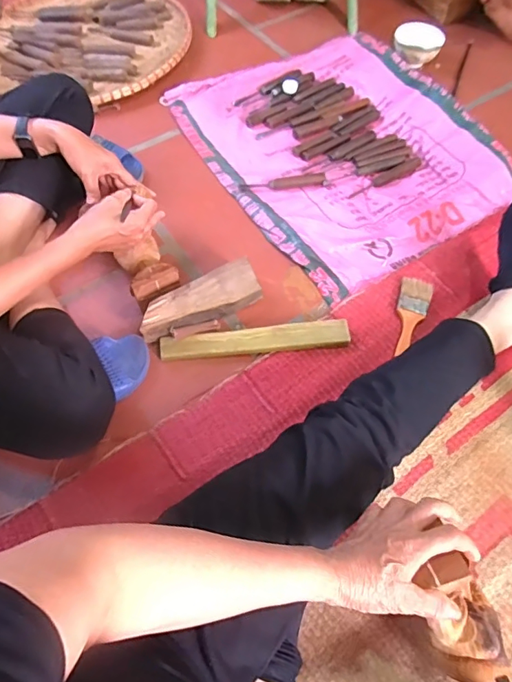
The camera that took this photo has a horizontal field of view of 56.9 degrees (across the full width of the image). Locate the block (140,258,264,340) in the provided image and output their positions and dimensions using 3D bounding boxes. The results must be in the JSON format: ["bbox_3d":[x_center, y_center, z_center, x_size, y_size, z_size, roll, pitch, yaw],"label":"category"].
[{"bbox_3d":[-0.086,-0.059,0.732,0.196,0.056,0.054,-23,65,-12],"label":"block"}]

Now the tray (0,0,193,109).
[{"bbox_3d":[-0.382,-0.697,1.082,0.458,0.026,0.433,0,62,0],"label":"tray"}]

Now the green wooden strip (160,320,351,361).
[{"bbox_3d":[-0.002,-0.002,0.725,0.283,0.024,0.041,-4,62,-3],"label":"green wooden strip"}]

